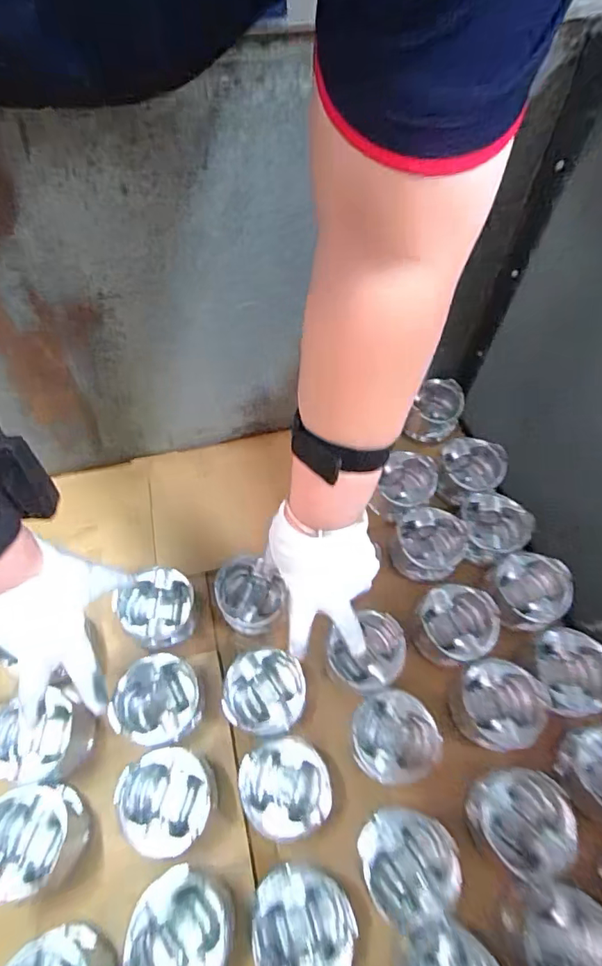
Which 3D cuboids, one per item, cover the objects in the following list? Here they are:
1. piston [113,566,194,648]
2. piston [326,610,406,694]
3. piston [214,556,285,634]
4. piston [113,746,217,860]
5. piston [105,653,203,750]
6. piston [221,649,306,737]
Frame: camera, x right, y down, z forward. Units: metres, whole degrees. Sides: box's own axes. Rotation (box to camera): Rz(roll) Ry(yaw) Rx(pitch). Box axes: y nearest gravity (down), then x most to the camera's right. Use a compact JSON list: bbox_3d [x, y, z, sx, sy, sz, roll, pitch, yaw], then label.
[{"bbox_3d":[-0.168,0.146,0.573,0.081,0.058,0.084,2,59,-3],"label":"piston"},{"bbox_3d":[0.075,0.192,0.557,0.073,0.065,0.080,2,59,-3],"label":"piston"},{"bbox_3d":[-0.063,0.138,0.591,0.071,0.056,0.085,-32,66,-21],"label":"piston"},{"bbox_3d":[-0.125,0.306,0.476,0.083,0.066,0.084,2,59,-3],"label":"piston"},{"bbox_3d":[-0.154,0.234,0.517,0.088,0.066,0.080,2,59,-3],"label":"piston"},{"bbox_3d":[-0.040,0.229,0.531,0.084,0.060,0.078,2,59,-3],"label":"piston"}]

